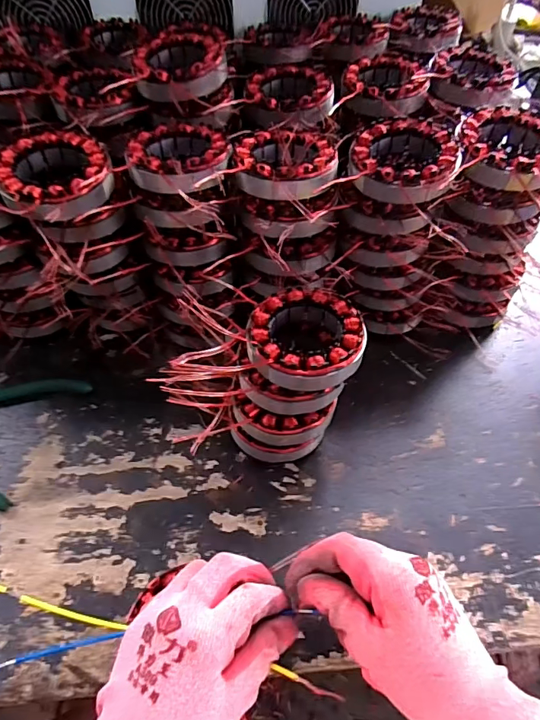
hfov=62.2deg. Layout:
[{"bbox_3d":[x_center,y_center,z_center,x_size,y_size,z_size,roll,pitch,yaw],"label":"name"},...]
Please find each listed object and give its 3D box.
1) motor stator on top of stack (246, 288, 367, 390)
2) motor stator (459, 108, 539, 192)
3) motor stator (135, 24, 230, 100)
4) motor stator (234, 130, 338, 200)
[{"bbox_3d":[0.027,-0.016,0.335,0.086,0.022,0.093,1,54,-1],"label":"motor stator on top of stack"},{"bbox_3d":[0.202,-0.179,0.375,0.081,0.024,0.083,20,55,13],"label":"motor stator"},{"bbox_3d":[-0.083,-0.271,0.421,0.085,0.038,0.094,-5,54,-5],"label":"motor stator"},{"bbox_3d":[0.013,-0.163,0.373,0.082,0.025,0.081,1,54,0],"label":"motor stator"}]

